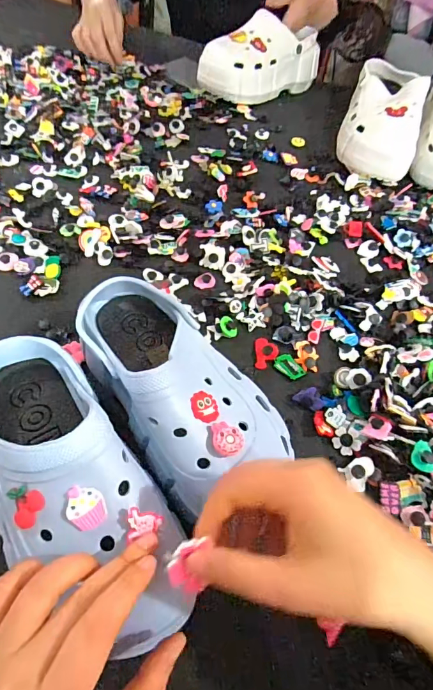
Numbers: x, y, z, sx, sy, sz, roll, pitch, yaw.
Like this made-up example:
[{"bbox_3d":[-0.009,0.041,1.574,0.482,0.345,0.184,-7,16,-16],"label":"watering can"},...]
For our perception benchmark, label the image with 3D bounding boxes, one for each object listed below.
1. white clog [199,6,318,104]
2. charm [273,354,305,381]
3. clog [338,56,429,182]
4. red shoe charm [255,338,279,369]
[{"bbox_3d":[0.086,-0.519,0.739,0.228,0.109,0.097,-32,64,-24],"label":"white clog"},{"bbox_3d":[0.076,0.023,0.420,0.032,0.006,0.018,40,61,21],"label":"charm"},{"bbox_3d":[0.269,-0.362,0.653,0.118,0.094,0.213,20,56,9],"label":"clog"},{"bbox_3d":[0.053,0.008,0.428,0.024,0.006,0.034,3,55,-3],"label":"red shoe charm"}]

